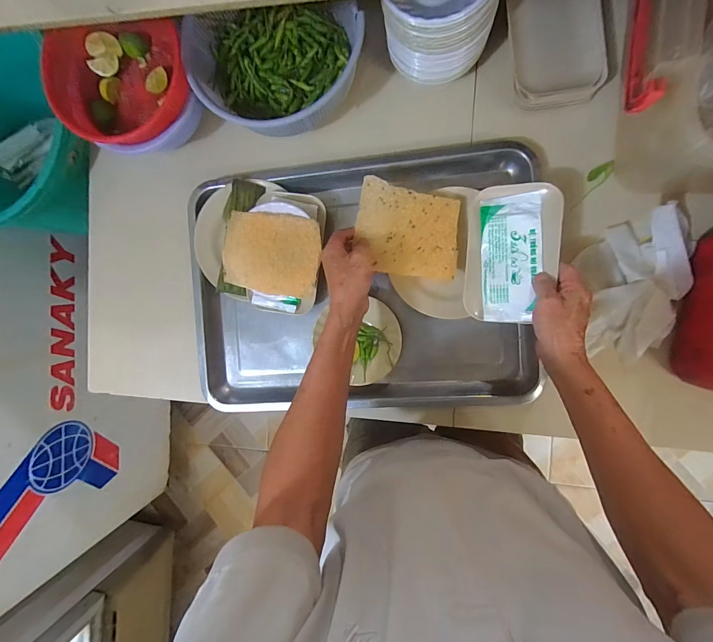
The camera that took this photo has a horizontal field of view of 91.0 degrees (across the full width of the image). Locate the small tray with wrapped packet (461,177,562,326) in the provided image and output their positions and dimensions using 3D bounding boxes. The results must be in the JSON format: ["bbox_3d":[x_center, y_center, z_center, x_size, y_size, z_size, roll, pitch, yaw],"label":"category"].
[{"bbox_3d":[0.186,-0.081,0.422,0.102,0.014,0.163,3,89,23],"label":"small tray with wrapped packet"}]

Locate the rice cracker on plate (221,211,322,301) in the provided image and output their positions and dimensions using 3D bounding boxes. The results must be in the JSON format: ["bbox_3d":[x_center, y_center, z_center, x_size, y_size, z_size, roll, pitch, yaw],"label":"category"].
[{"bbox_3d":[-0.114,-0.090,0.468,0.129,0.011,0.103,8,93,7],"label":"rice cracker on plate"}]

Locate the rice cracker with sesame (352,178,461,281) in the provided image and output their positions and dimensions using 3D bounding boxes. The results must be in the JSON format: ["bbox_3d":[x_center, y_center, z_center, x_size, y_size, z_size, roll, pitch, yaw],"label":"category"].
[{"bbox_3d":[0.066,-0.114,0.447,0.132,0.004,0.107,9,95,-5],"label":"rice cracker with sesame"}]

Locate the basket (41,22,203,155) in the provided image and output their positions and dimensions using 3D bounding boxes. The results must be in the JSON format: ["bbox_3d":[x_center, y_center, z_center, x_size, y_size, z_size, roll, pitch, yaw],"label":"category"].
[{"bbox_3d":[-0.297,-0.304,0.467,0.186,0.073,0.146,-13,90,8],"label":"basket"}]

